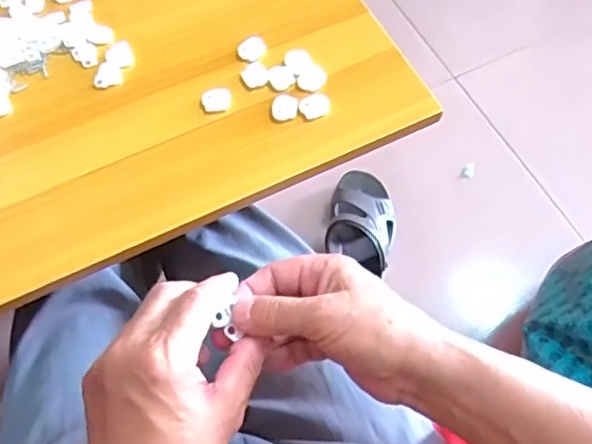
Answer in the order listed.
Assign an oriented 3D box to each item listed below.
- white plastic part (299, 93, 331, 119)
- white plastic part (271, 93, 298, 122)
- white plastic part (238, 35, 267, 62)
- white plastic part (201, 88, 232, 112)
[{"bbox_3d":[0.015,-0.093,0.480,0.024,0.008,0.019,-28,66,-12],"label":"white plastic part"},{"bbox_3d":[-0.009,-0.093,0.482,0.021,0.007,0.022,-1,63,1],"label":"white plastic part"},{"bbox_3d":[-0.037,-0.147,0.508,0.023,0.007,0.023,-3,63,0],"label":"white plastic part"},{"bbox_3d":[-0.064,-0.100,0.485,0.024,0.004,0.019,-14,63,-5],"label":"white plastic part"}]

